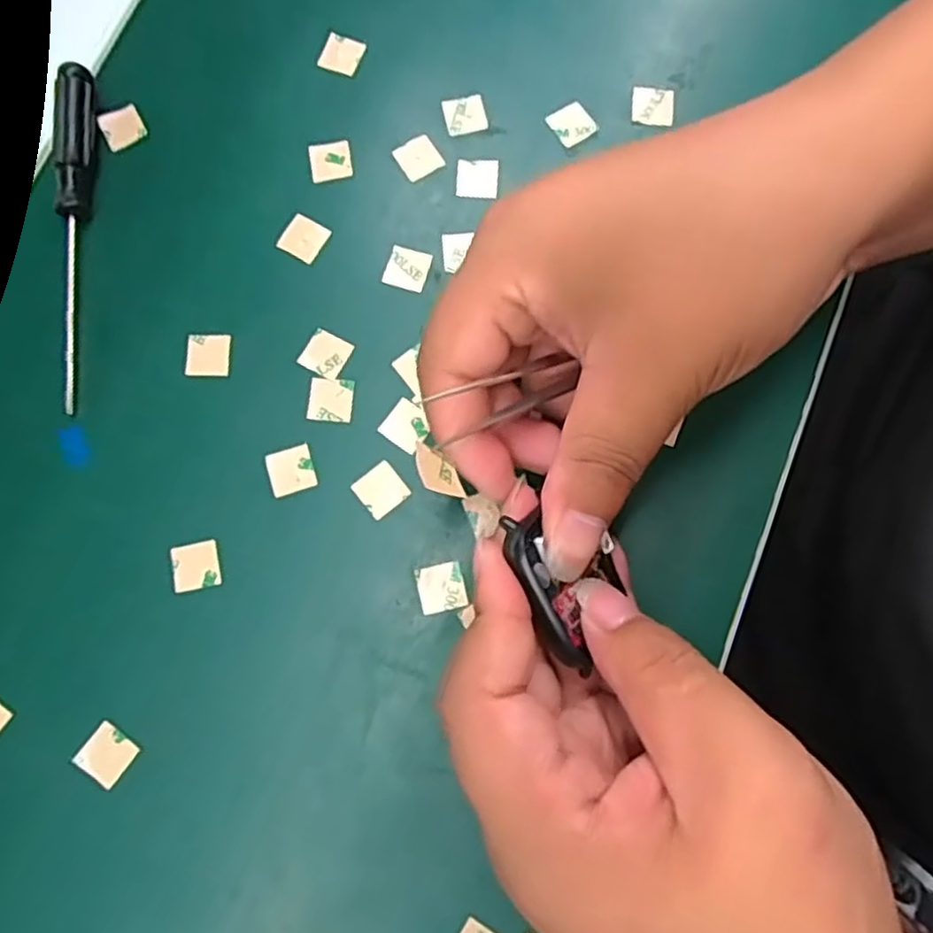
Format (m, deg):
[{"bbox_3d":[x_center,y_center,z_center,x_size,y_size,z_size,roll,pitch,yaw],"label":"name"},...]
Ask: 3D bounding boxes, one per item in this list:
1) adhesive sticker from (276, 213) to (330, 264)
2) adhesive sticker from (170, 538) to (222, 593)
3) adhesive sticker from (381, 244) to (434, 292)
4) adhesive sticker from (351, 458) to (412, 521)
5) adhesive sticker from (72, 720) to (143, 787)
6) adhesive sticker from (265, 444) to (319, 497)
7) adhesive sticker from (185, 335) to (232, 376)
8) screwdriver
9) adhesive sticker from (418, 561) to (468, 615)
[{"bbox_3d":[-0.061,-0.085,0.263,0.016,0.004,0.015,31,82,6],"label":"adhesive sticker"},{"bbox_3d":[-0.092,0.034,0.239,0.016,0.004,0.016,-12,78,-2],"label":"adhesive sticker"},{"bbox_3d":[-0.022,-0.073,0.258,0.015,0.004,0.015,18,79,5],"label":"adhesive sticker"},{"bbox_3d":[-0.029,0.008,0.242,0.015,0.004,0.015,-38,80,-7],"label":"adhesive sticker"},{"bbox_3d":[-0.116,0.093,0.227,0.016,0.004,0.015,35,81,8],"label":"adhesive sticker"},{"bbox_3d":[-0.061,0.001,0.244,0.015,0.004,0.016,-18,79,-3],"label":"adhesive sticker"},{"bbox_3d":[-0.093,-0.040,0.254,0.015,0.004,0.015,2,78,-2],"label":"adhesive sticker"},{"bbox_3d":[-0.145,-0.086,0.257,0.012,0.014,0.130,-1,78,1],"label":"screwdriver"},{"bbox_3d":[-0.008,0.040,0.236,0.015,0.004,0.015,-12,74,1],"label":"adhesive sticker"}]

